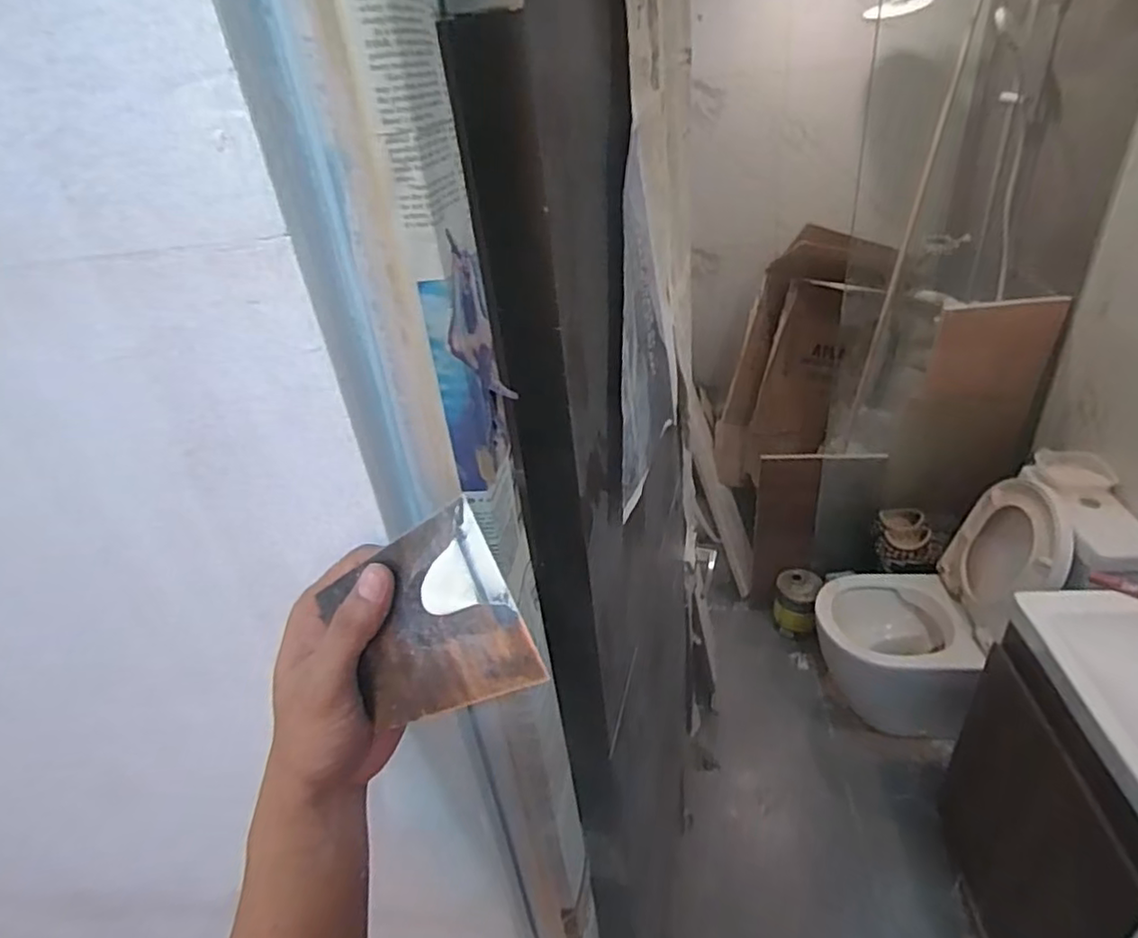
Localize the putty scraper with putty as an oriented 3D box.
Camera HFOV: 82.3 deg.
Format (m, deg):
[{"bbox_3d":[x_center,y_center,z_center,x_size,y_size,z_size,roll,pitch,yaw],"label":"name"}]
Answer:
[{"bbox_3d":[-0.071,0.078,0.329,0.090,0.093,0.004,-26,-3,11],"label":"putty scraper with putty"}]

